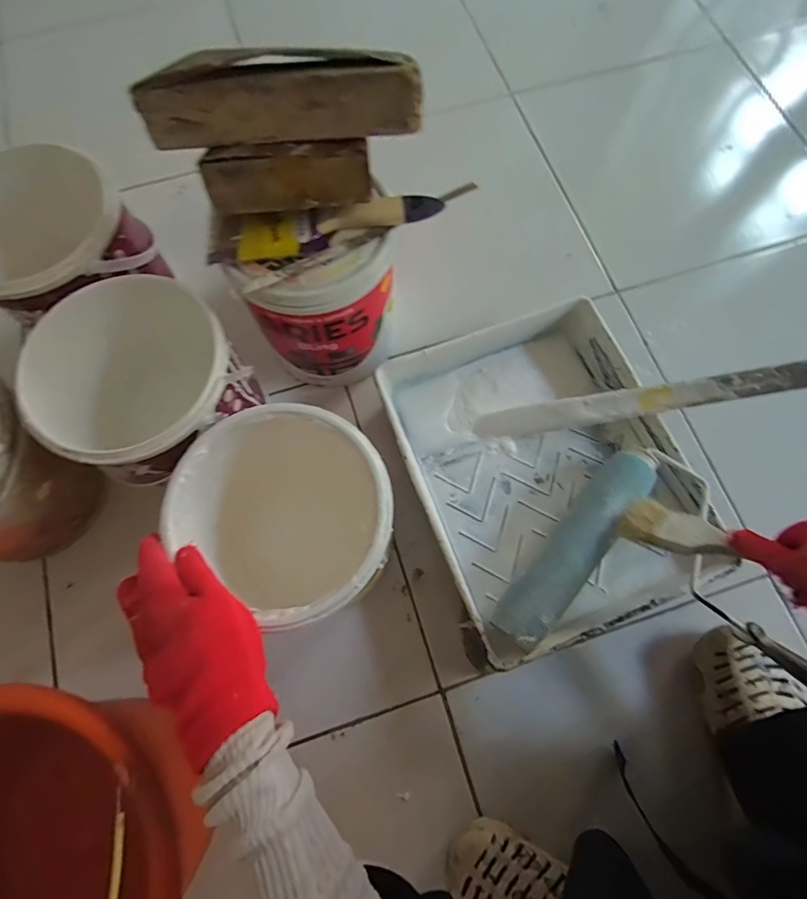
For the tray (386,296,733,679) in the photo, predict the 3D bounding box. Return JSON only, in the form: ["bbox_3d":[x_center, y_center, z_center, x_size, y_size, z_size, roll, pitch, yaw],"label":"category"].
[{"bbox_3d":[0.153,0.020,0.537,0.280,0.077,0.350,-20,74,-7],"label":"tray"}]

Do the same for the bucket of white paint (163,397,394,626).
[{"bbox_3d":[-0.100,0.075,0.452,0.176,0.180,0.171,0,73,-1],"label":"bucket of white paint"}]

